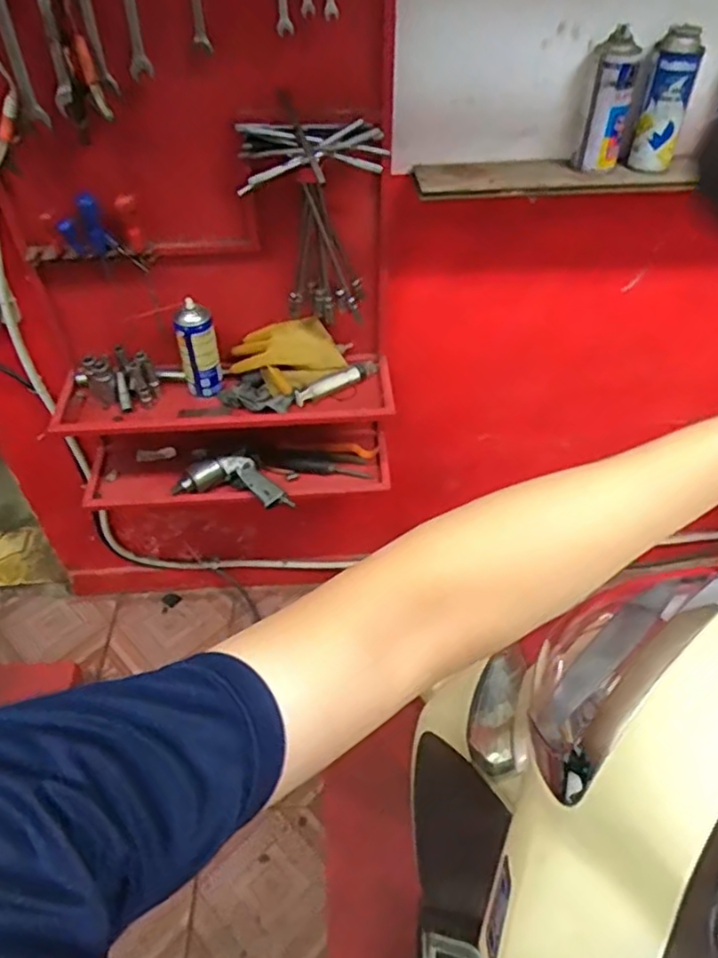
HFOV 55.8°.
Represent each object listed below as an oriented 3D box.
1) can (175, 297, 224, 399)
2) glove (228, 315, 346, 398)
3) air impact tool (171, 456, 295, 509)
[{"bbox_3d":[-0.292,-0.239,1.246,0.073,0.179,0.084,-18,49,-16],"label":"can"},{"bbox_3d":[-0.131,-0.211,1.205,0.206,0.087,0.110,4,47,4],"label":"glove"},{"bbox_3d":[-0.231,0.010,1.326,0.230,0.069,0.102,16,49,15],"label":"air impact tool"}]

